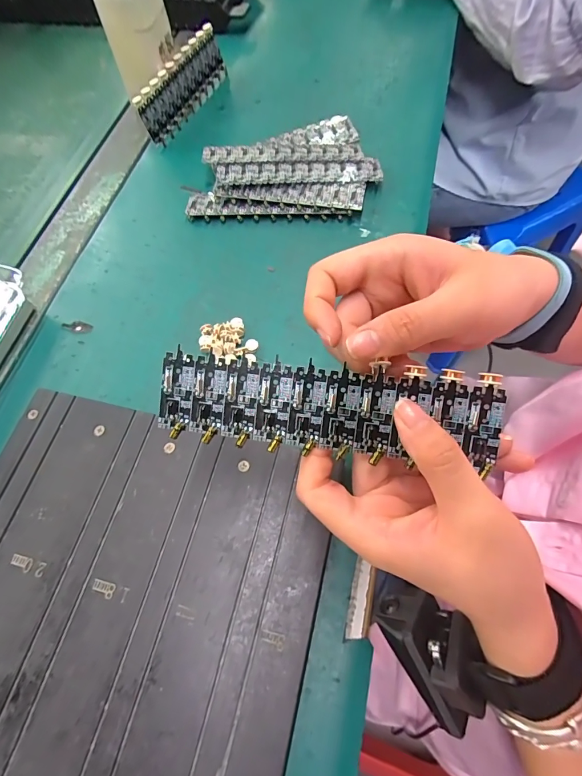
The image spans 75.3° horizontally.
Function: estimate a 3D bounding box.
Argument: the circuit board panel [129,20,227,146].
[{"bbox_3d":[-0.116,-0.326,0.409,0.015,0.050,0.138,23,69,13],"label":"circuit board panel"}]

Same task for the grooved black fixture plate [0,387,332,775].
[{"bbox_3d":[-0.102,0.127,0.222,0.223,0.015,0.222,12,67,8],"label":"grooved black fixture plate"}]

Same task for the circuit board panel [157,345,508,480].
[{"bbox_3d":[0.015,0.009,0.174,0.154,0.004,0.042,5,94,6],"label":"circuit board panel"}]

